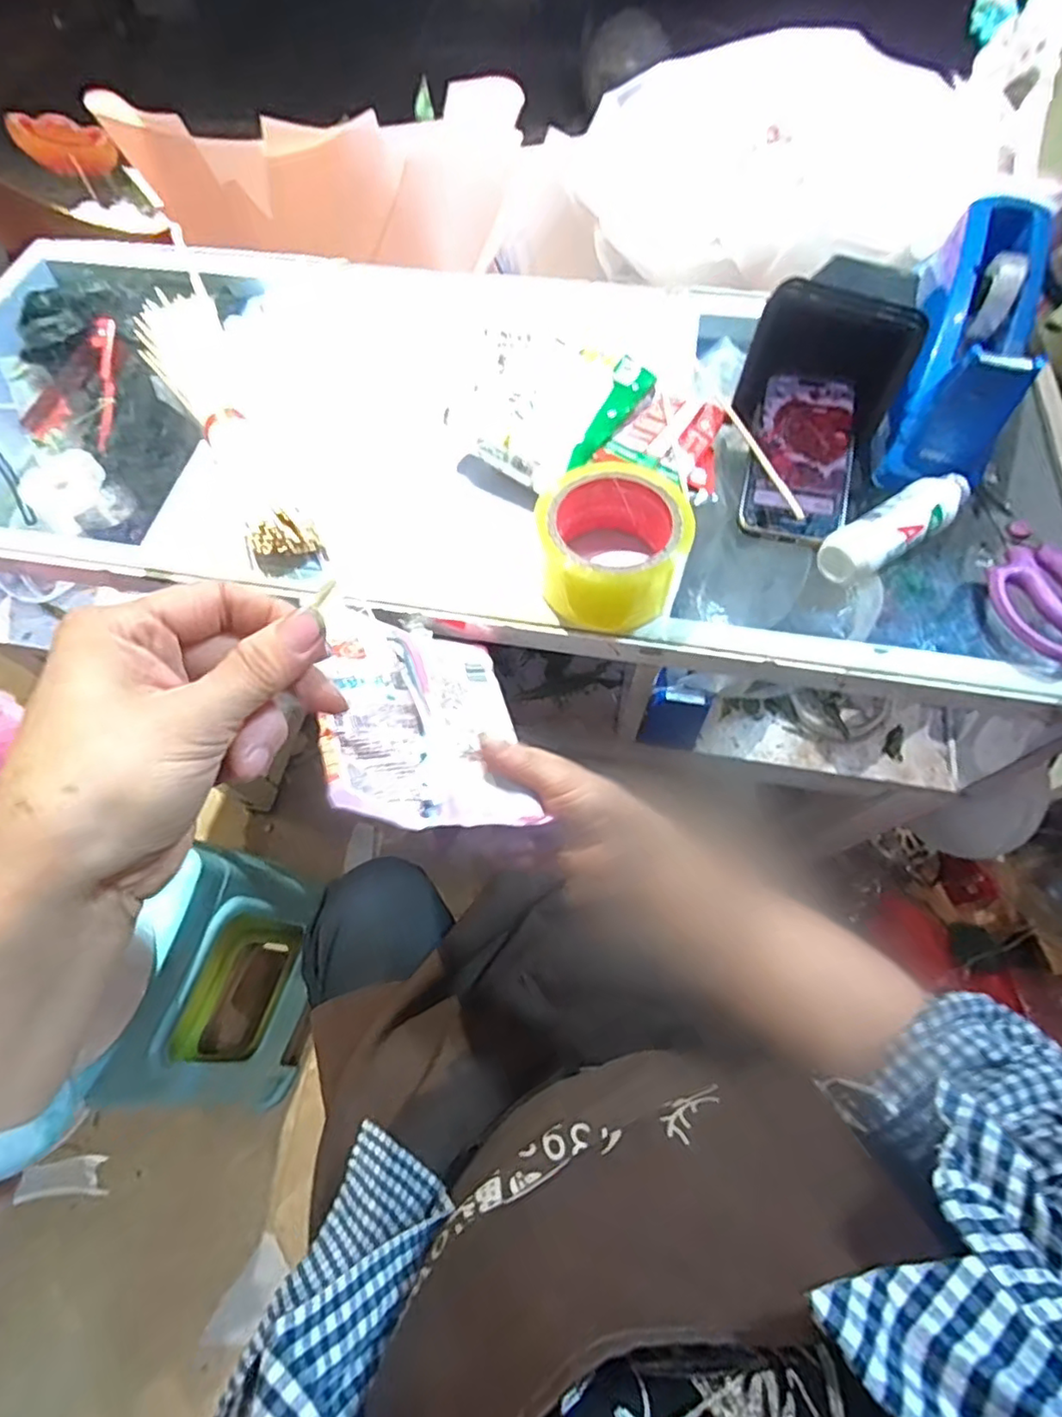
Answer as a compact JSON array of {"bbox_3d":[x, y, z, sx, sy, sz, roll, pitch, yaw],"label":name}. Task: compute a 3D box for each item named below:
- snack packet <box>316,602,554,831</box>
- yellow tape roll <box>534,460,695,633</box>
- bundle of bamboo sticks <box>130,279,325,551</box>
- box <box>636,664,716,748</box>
[{"bbox_3d":[-0.066,-0.004,0.355,0.116,0.018,0.169,5,41,-32],"label":"snack packet"},{"bbox_3d":[0.053,-0.107,0.411,0.095,0.058,0.096,-1,64,1],"label":"yellow tape roll"},{"bbox_3d":[-0.252,-0.237,0.500,0.070,0.049,0.342,-27,67,-11],"label":"bundle of bamboo sticks"},{"bbox_3d":[0.123,0.000,0.519,0.046,0.078,0.033,9,65,6],"label":"box"}]

